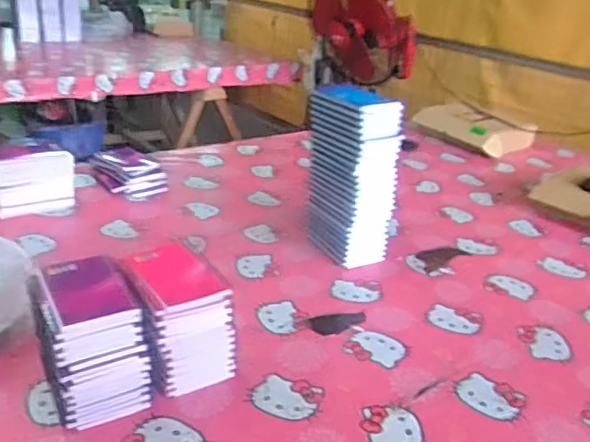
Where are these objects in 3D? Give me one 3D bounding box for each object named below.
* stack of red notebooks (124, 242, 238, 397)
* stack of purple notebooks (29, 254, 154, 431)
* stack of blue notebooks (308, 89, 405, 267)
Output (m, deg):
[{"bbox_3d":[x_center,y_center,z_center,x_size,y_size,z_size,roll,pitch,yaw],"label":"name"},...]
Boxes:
[{"bbox_3d":[-0.146,0.120,0.708,0.108,0.136,0.134,-9,29,-29],"label":"stack of red notebooks"},{"bbox_3d":[-0.234,0.136,0.656,0.100,0.133,0.134,-10,29,-30],"label":"stack of purple notebooks"},{"bbox_3d":[0.097,-0.076,1.005,0.107,0.295,0.143,-9,29,-29],"label":"stack of blue notebooks"}]

